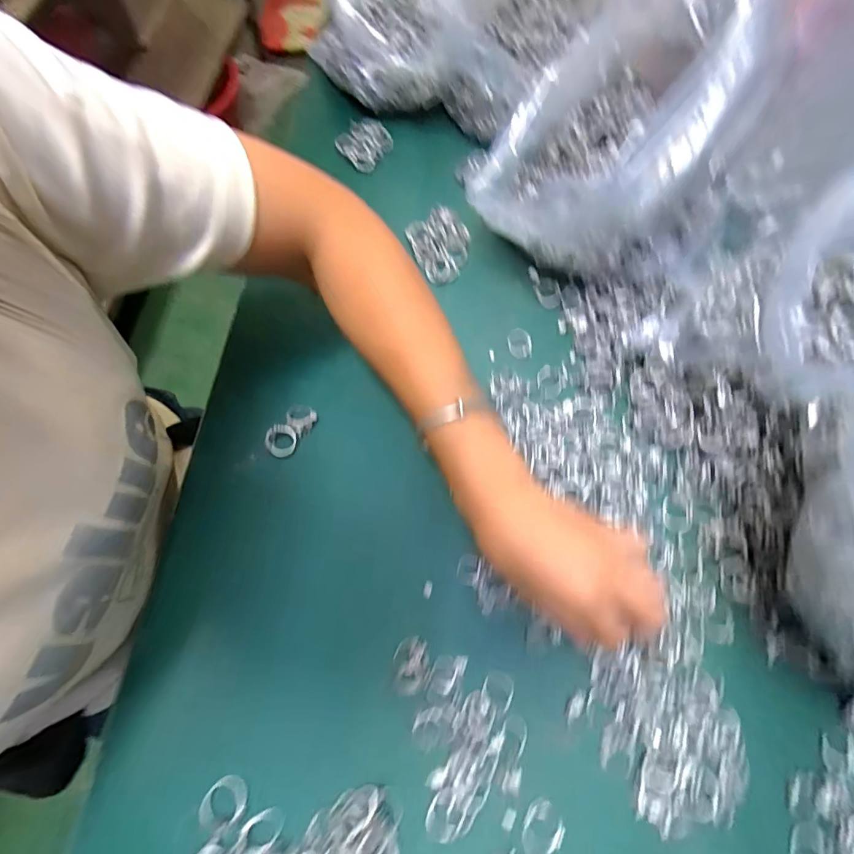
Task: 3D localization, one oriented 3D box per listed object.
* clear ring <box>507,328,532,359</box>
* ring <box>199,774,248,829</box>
[{"bbox_3d":[0.081,-0.074,0.389,0.020,0.004,0.030,-7,70,-5],"label":"clear ring"},{"bbox_3d":[-0.120,0.224,0.265,0.023,0.005,0.027,27,71,8],"label":"ring"}]

